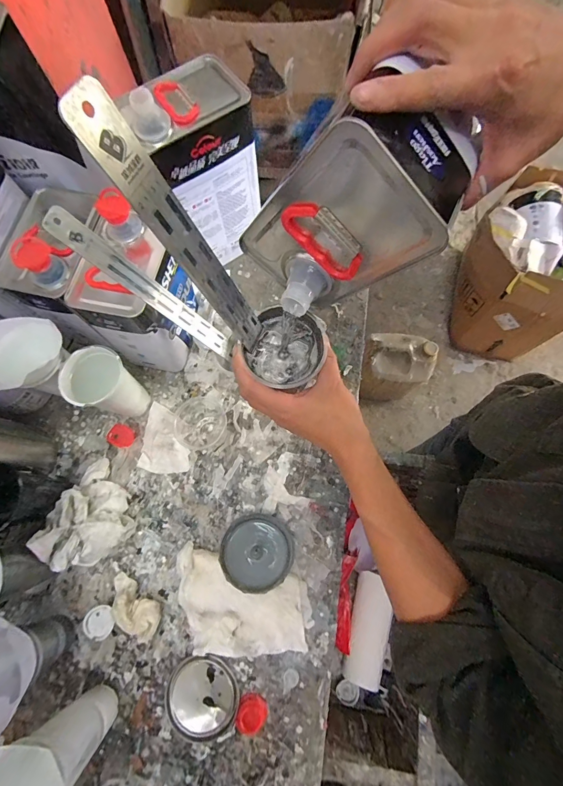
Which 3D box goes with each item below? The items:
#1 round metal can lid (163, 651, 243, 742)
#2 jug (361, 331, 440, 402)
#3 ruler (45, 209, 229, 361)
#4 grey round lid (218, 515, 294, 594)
[{"bbox_3d":[-0.109,0.418,0.471,0.098,0.019,0.097,27,76,8],"label":"round metal can lid"},{"bbox_3d":[0.402,-0.090,1.298,0.240,0.382,0.165,3,74,2],"label":"jug"},{"bbox_3d":[-0.158,-0.123,0.446,0.005,0.271,0.033,7,70,41],"label":"ruler"},{"bbox_3d":[-0.036,0.232,0.500,0.100,0.008,0.098,4,61,-6],"label":"grey round lid"}]

